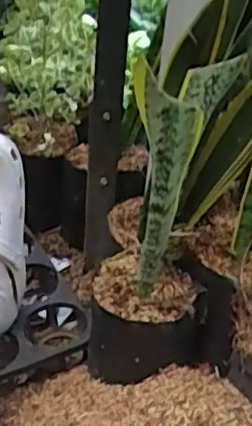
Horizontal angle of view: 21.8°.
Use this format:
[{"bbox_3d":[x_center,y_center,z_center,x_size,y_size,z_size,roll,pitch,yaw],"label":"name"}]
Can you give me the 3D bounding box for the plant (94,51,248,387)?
[{"bbox_3d":[0.034,0.027,0.856,0.146,0.441,0.149,23,40,29],"label":"plant"}]

